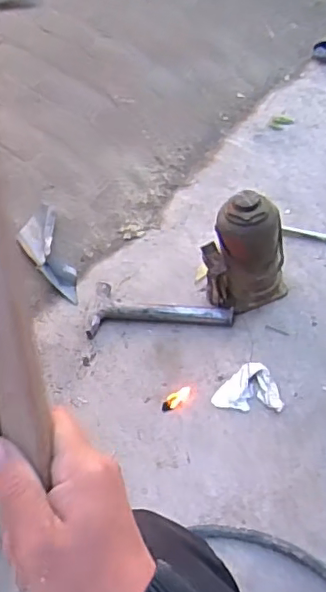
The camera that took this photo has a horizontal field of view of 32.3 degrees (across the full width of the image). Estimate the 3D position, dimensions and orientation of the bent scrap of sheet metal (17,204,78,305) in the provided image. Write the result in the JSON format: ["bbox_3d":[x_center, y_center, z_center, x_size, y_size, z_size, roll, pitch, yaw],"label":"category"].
[{"bbox_3d":[-0.254,-0.095,1.222,0.095,0.041,0.265,-17,62,-10],"label":"bent scrap of sheet metal"}]

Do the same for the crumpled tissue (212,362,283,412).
[{"bbox_3d":[0.148,0.160,0.991,0.118,0.031,0.088,6,61,3],"label":"crumpled tissue"}]

